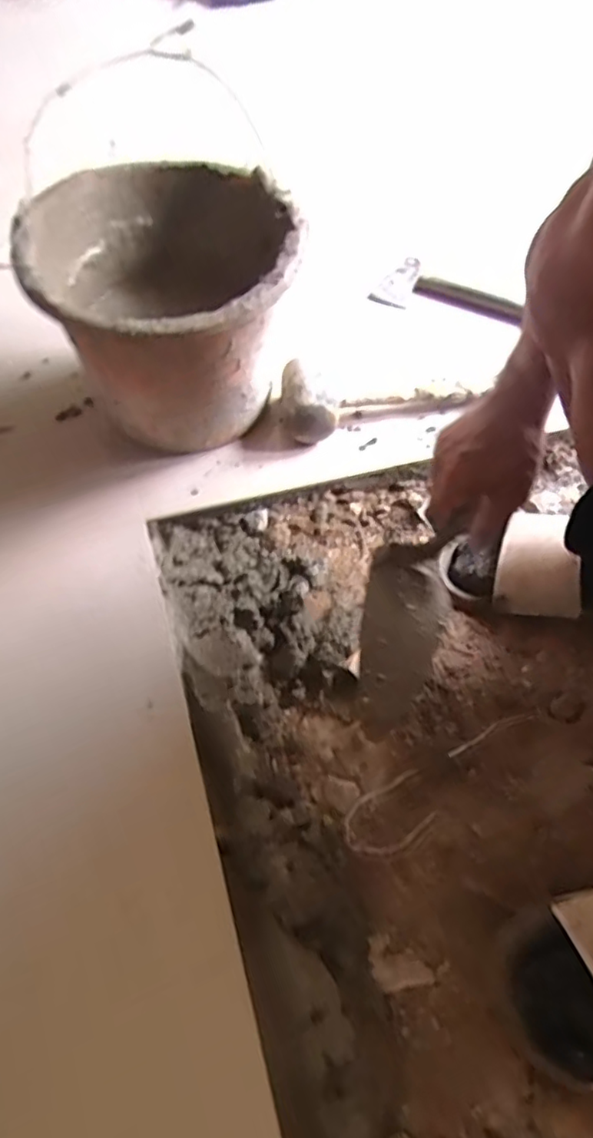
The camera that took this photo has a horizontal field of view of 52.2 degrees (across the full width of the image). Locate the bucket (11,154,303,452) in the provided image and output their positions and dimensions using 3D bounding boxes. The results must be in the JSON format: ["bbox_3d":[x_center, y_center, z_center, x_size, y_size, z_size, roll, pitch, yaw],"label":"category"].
[{"bbox_3d":[-0.124,-0.248,0.621,0.238,0.210,0.266,-12,56,-10],"label":"bucket"}]

